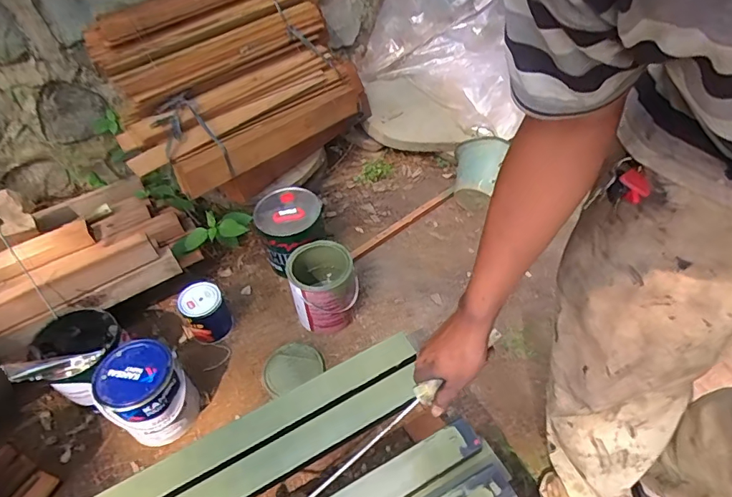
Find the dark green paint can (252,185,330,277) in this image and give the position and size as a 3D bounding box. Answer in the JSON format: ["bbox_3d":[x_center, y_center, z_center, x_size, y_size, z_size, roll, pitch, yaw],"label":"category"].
[{"bbox_3d":[-0.211,-0.047,1.375,0.183,0.190,0.210,-9,46,-3],"label":"dark green paint can"}]

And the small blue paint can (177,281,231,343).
[{"bbox_3d":[-0.421,0.169,1.235,0.105,0.134,0.100,-3,48,3],"label":"small blue paint can"}]

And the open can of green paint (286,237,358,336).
[{"bbox_3d":[-0.108,0.105,1.234,0.169,0.191,0.162,-13,46,-7],"label":"open can of green paint"}]

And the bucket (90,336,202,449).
[{"bbox_3d":[-0.484,0.325,1.056,0.162,0.201,0.167,-3,48,3],"label":"bucket"}]

